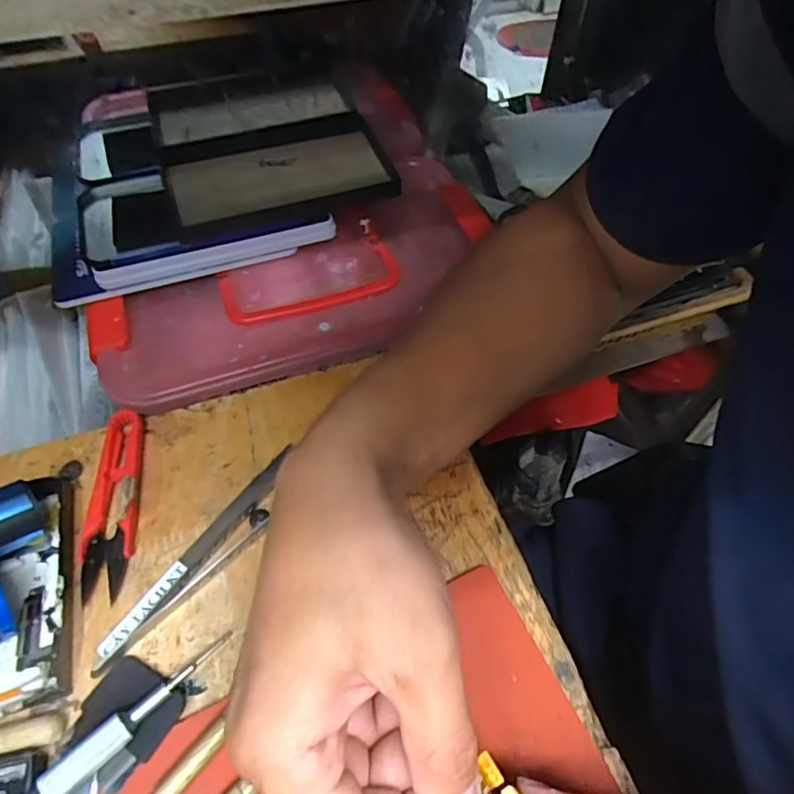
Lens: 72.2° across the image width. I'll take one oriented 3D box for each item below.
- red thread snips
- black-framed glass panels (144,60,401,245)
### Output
[{"bbox_3d":[-0.145,0.051,0.278,0.025,0.009,0.097,-6,55,-6],"label":"red thread snips"},{"bbox_3d":[-0.109,-0.215,0.455,0.171,0.019,0.189,-17,66,-10],"label":"black-framed glass panels"}]

